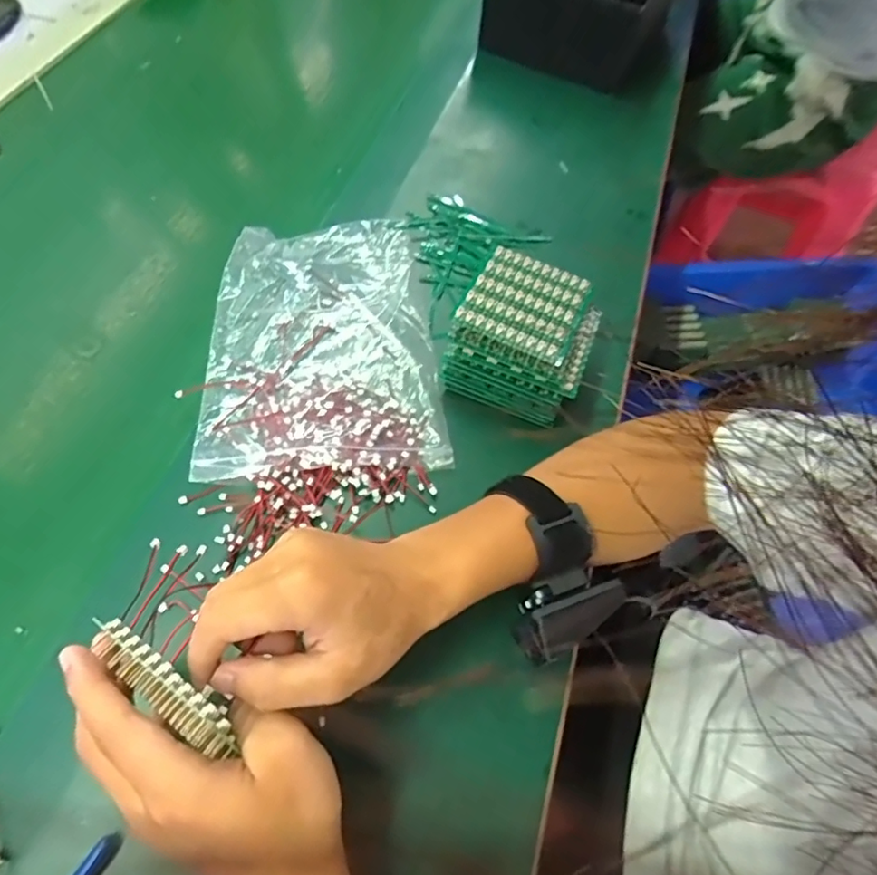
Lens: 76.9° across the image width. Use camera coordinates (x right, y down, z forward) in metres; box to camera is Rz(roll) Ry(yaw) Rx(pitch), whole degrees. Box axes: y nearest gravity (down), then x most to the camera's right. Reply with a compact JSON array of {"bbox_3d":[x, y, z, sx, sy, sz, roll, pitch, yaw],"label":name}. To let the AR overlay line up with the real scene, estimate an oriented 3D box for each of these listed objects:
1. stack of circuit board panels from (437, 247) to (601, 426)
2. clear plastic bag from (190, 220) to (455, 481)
[{"bbox_3d":[0.066,-0.074,0.409,0.094,0.063,0.097,24,62,12],"label":"stack of circuit board panels"},{"bbox_3d":[-0.091,-0.082,0.433,0.165,0.023,0.238,-7,61,-6],"label":"clear plastic bag"}]

